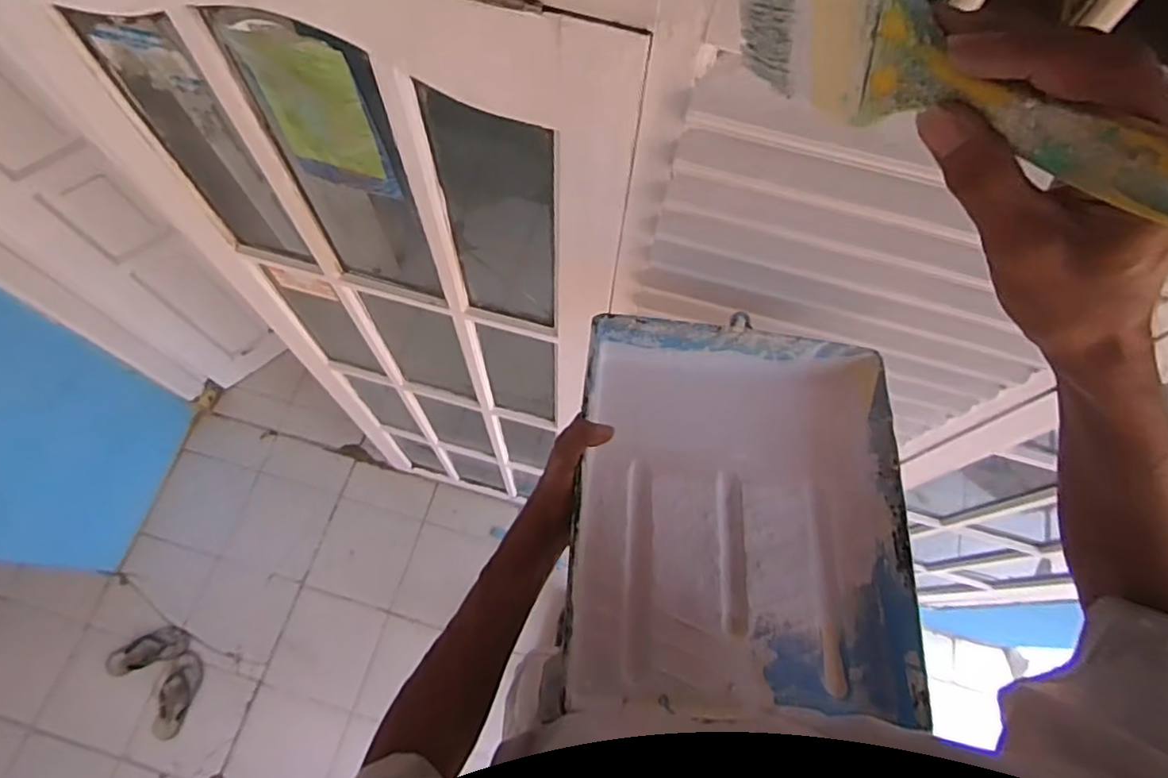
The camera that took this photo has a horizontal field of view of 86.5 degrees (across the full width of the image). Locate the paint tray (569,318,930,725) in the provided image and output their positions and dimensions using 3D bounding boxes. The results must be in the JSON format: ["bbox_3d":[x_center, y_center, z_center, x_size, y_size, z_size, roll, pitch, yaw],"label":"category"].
[{"bbox_3d":[0.139,0.106,0.558,0.287,0.057,0.330,5,69,0],"label":"paint tray"}]

